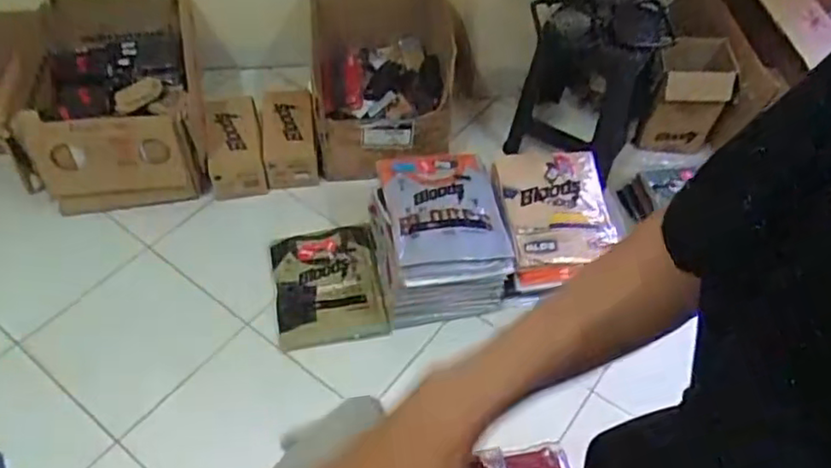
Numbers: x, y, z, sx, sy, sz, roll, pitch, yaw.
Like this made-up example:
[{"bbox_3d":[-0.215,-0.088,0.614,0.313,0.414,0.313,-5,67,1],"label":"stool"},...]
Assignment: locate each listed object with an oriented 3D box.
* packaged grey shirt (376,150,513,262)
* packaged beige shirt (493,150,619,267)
[{"bbox_3d":[0.074,-0.075,1.626,0.296,0.048,0.365,-9,58,-14],"label":"packaged grey shirt"},{"bbox_3d":[0.375,-0.078,1.706,0.300,0.025,0.318,-4,69,-14],"label":"packaged beige shirt"}]

